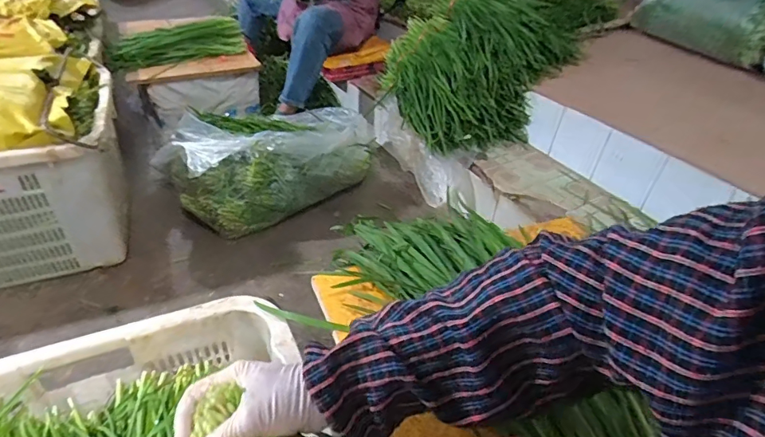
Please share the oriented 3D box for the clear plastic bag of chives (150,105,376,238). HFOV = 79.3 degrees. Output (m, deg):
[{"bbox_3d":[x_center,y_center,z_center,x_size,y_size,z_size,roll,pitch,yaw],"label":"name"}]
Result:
[{"bbox_3d":[-0.281,-0.207,1.334,0.349,0.233,0.586,23,41,25],"label":"clear plastic bag of chives"}]

